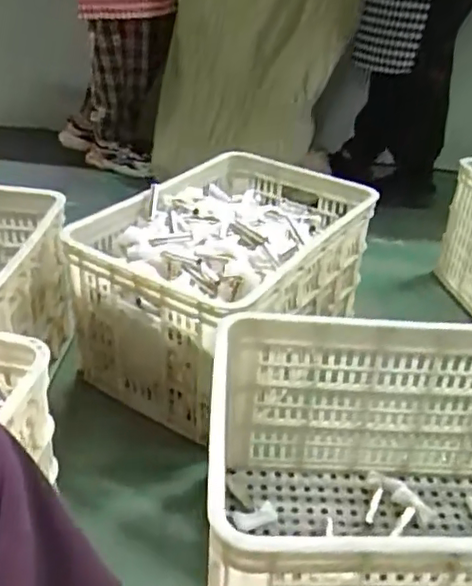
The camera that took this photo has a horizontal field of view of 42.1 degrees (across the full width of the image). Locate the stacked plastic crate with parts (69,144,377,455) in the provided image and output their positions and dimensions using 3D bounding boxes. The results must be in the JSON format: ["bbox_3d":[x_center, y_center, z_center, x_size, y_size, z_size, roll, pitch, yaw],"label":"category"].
[{"bbox_3d":[-0.017,-0.033,1.157,0.378,0.270,0.525,27,41,28],"label":"stacked plastic crate with parts"}]

